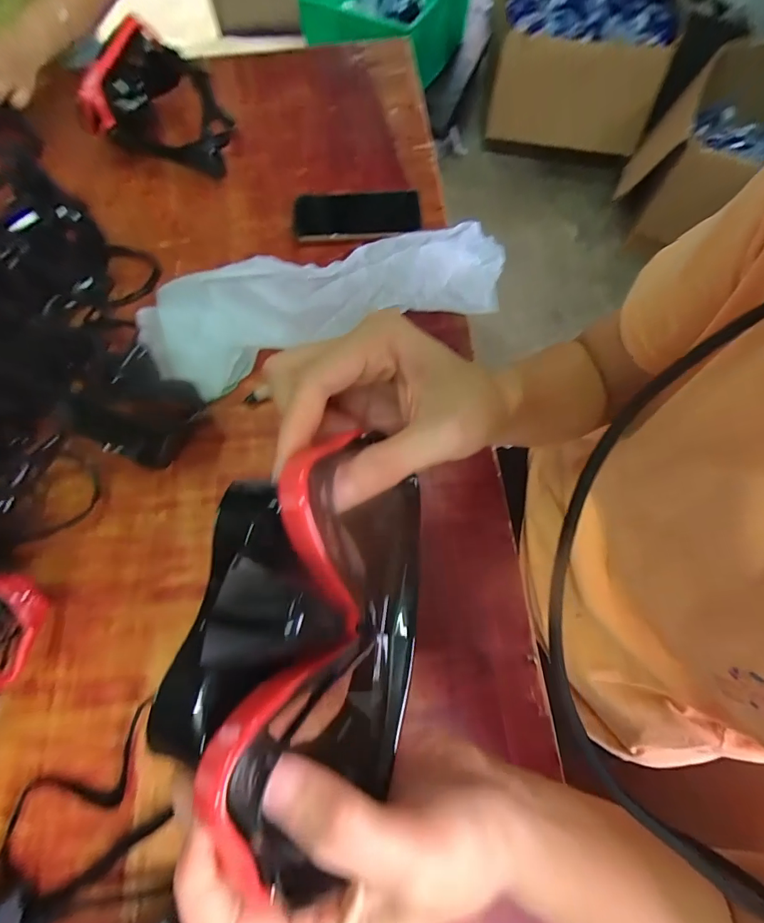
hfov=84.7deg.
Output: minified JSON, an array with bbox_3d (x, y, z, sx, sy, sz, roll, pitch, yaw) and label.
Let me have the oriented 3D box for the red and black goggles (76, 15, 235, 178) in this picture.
[{"bbox_3d":[-0.298,-0.464,0.550,0.175,0.088,0.221,-22,70,-6],"label":"red and black goggles"}]

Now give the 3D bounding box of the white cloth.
[{"bbox_3d":[-0.062,-0.178,0.450,0.408,0.045,0.128,-16,69,-4],"label":"white cloth"}]

